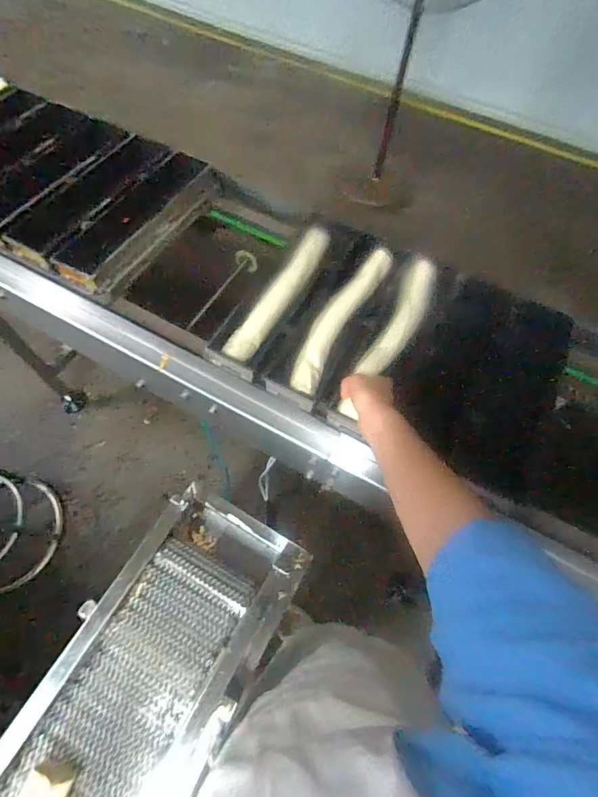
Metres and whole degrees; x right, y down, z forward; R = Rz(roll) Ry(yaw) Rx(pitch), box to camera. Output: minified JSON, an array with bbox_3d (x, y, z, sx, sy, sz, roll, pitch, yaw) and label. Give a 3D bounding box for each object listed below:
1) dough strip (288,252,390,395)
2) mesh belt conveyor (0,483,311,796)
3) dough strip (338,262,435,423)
[{"bbox_3d":[0.073,-0.151,0.700,0.060,0.035,0.336,26,64,12],"label":"dough strip"},{"bbox_3d":[-0.276,0.493,0.509,0.241,0.187,0.780,26,64,12],"label":"mesh belt conveyor"},{"bbox_3d":[0.153,-0.102,0.671,0.062,0.049,0.335,28,67,13],"label":"dough strip"}]

